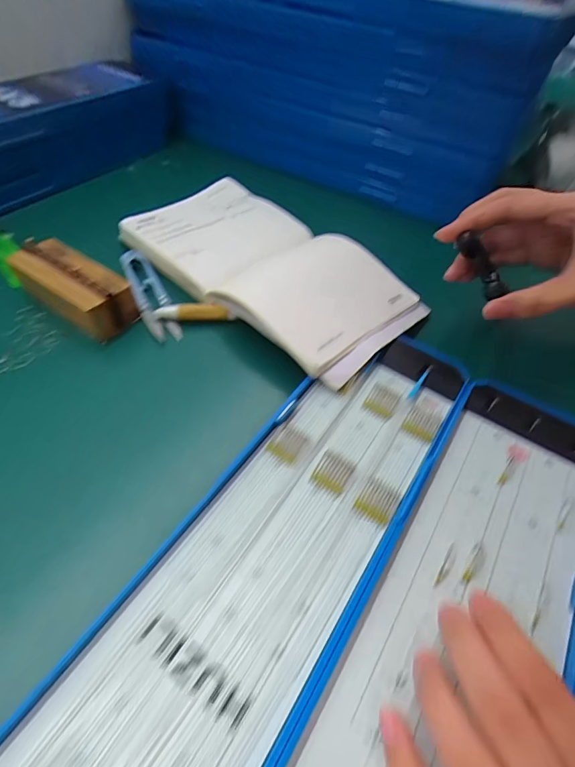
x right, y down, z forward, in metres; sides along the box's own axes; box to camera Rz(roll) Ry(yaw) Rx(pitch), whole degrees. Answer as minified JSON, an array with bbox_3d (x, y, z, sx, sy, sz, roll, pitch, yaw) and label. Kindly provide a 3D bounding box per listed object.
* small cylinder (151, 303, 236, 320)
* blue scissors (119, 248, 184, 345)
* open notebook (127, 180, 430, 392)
[{"bbox_3d":[-0.070,-0.054,0.291,0.059,0.012,0.009,2,52,-4],"label":"small cylinder"},{"bbox_3d":[-0.108,-0.071,0.305,0.024,0.007,0.104,-19,57,-19],"label":"blue scissors"},{"bbox_3d":[-0.016,-0.100,0.317,0.241,0.019,0.128,39,58,22],"label":"open notebook"}]

